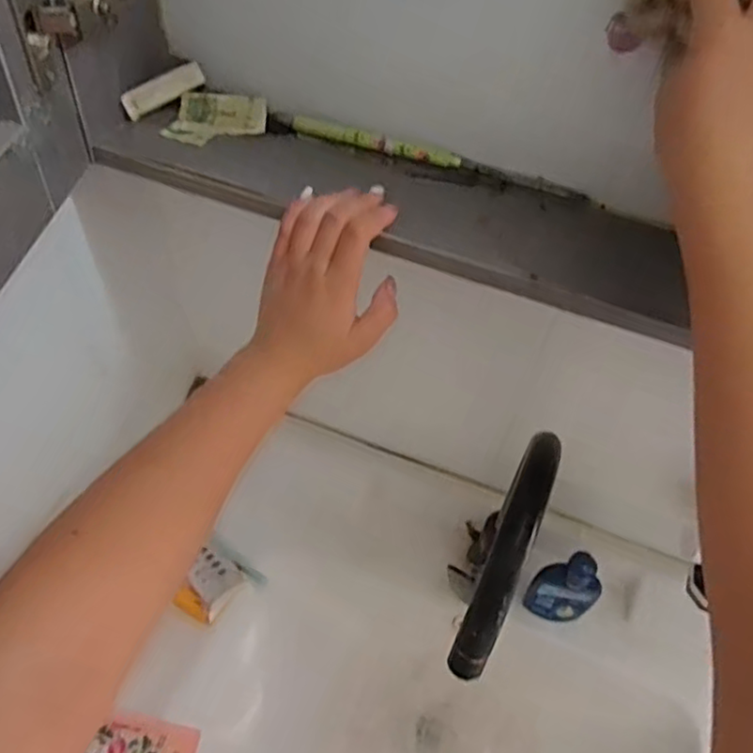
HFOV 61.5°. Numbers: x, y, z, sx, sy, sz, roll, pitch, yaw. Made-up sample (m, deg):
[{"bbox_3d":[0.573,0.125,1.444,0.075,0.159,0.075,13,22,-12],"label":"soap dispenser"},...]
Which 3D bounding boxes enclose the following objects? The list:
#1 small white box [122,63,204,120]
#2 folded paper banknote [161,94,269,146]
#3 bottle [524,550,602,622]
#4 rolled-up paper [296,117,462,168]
[{"bbox_3d":[-0.155,-0.209,0.461,0.062,0.018,0.007,-32,58,-9],"label":"small white box"},{"bbox_3d":[-0.116,-0.186,0.461,0.067,0.006,0.047,6,64,-3],"label":"folded paper banknote"},{"bbox_3d":[0.187,0.209,0.620,0.057,0.118,0.027,9,49,2],"label":"bottle"},{"bbox_3d":[-0.001,-0.167,0.451,0.123,0.010,0.011,17,50,9],"label":"rolled-up paper"}]

